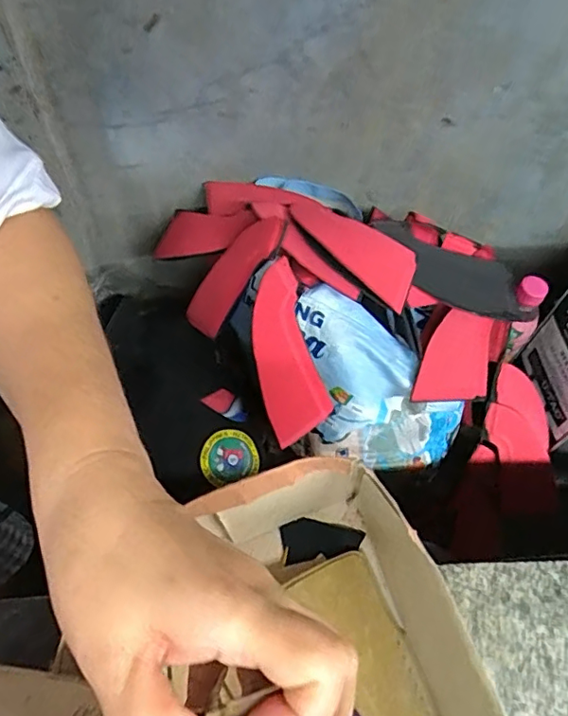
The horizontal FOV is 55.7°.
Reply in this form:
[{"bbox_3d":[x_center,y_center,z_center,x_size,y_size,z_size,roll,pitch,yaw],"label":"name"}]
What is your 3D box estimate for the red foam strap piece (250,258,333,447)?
[{"bbox_3d":[-0.001,-0.003,0.563,0.064,0.012,0.182,-15,95,10],"label":"red foam strap piece"}]

